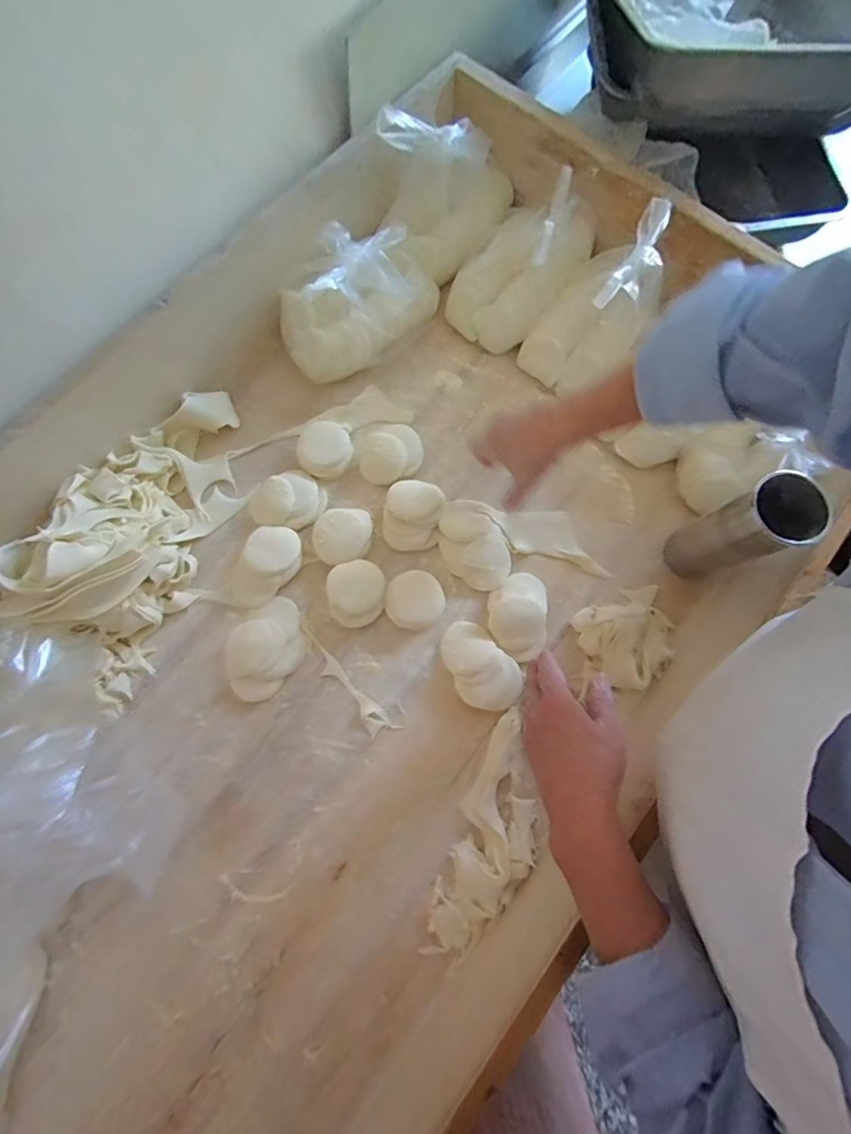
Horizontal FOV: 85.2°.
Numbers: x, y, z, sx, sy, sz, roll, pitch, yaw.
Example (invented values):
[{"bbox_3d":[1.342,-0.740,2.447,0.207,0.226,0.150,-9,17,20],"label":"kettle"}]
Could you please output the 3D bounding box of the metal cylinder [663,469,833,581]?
[{"bbox_3d":[0.306,-0.031,0.469,0.072,0.155,0.063,-25,79,-8],"label":"metal cylinder"}]

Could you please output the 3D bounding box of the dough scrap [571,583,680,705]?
[{"bbox_3d":[0.219,0.080,0.498,0.117,0.038,0.103,-15,77,-5],"label":"dough scrap"}]

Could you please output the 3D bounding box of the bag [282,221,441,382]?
[{"bbox_3d":[-0.074,-0.318,0.550,0.206,0.105,0.113,-27,79,-8],"label":"bag"}]

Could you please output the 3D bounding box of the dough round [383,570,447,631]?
[{"bbox_3d":[-0.012,0.036,0.510,0.063,0.012,0.063,2,83,-16],"label":"dough round"}]

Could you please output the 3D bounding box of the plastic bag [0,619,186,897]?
[{"bbox_3d":[-0.341,0.172,0.389,0.128,0.170,0.269,-32,79,-9],"label":"plastic bag"}]

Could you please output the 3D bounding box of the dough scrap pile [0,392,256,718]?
[{"bbox_3d":[-0.296,-0.046,0.485,0.167,0.093,0.321,34,78,6],"label":"dough scrap pile"}]

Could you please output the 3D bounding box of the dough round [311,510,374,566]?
[{"bbox_3d":[-0.092,-0.033,0.521,0.064,0.029,0.060,0,76,-2],"label":"dough round"}]

